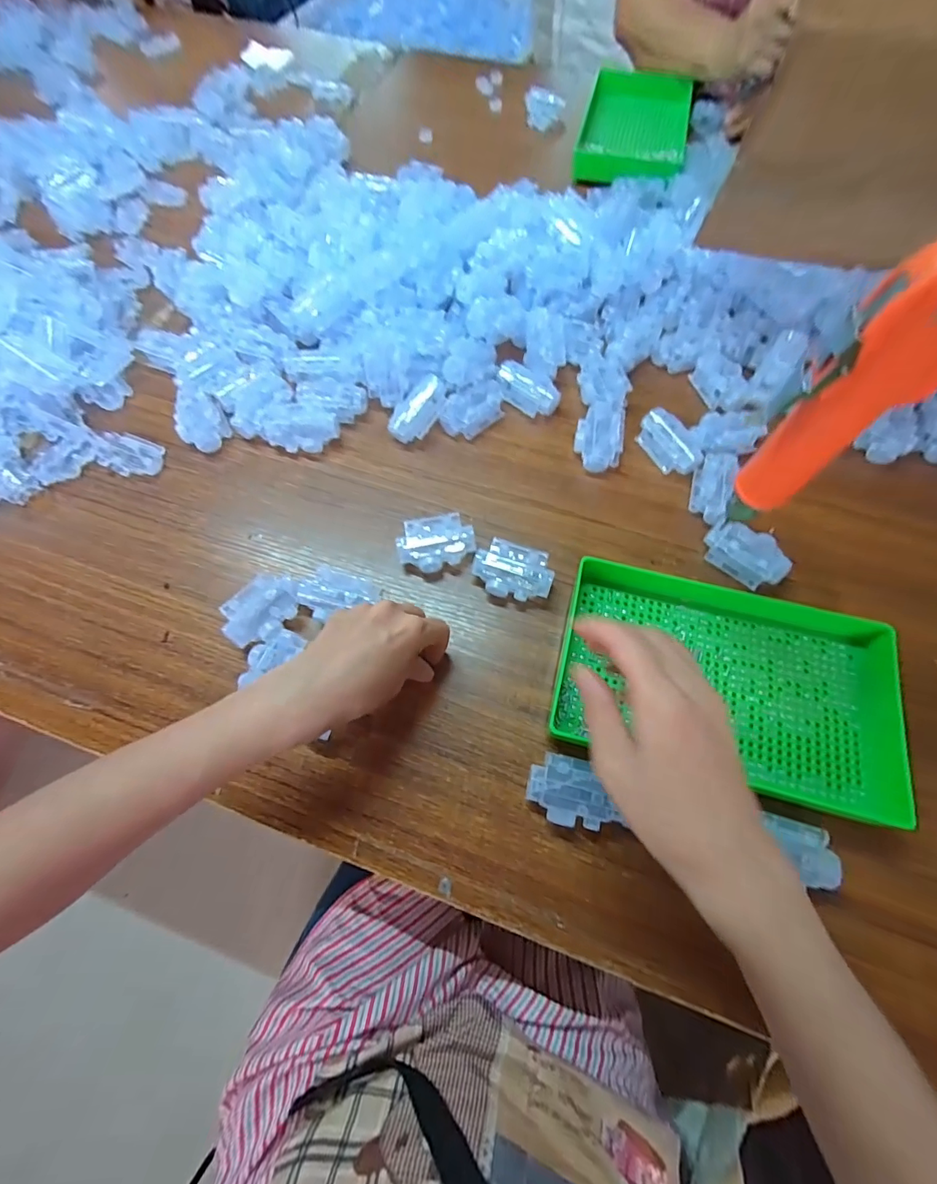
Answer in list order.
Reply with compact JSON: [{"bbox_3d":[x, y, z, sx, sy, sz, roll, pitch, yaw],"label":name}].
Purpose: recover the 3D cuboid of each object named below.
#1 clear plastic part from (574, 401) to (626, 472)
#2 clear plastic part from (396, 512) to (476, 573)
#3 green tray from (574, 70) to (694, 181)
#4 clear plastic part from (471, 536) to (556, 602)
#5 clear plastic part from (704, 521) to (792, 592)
[{"bbox_3d":[0.133,-0.162,0.477,0.046,0.022,0.078,7,67,4],"label":"clear plastic part"},{"bbox_3d":[-0.029,-0.042,0.428,0.067,0.029,0.045,-14,68,-5],"label":"clear plastic part"},{"bbox_3d":[0.246,-0.687,0.696,0.151,0.033,0.229,13,68,6],"label":"green tray"},{"bbox_3d":[0.039,-0.017,0.413,0.069,0.024,0.046,20,69,9],"label":"clear plastic part"},{"bbox_3d":[0.252,-0.036,0.423,0.067,0.028,0.050,42,74,17],"label":"clear plastic part"}]

